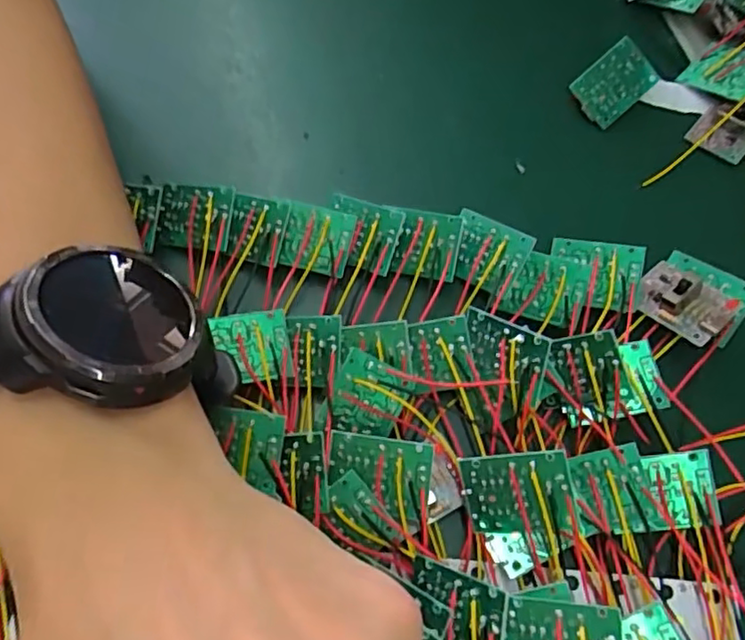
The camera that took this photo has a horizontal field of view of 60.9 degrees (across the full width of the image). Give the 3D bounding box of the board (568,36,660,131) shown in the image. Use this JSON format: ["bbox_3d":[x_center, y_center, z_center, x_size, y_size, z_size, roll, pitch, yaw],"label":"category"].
[{"bbox_3d":[0.114,-0.112,0.299,0.040,0.007,0.026,-42,104,-4],"label":"board"}]

